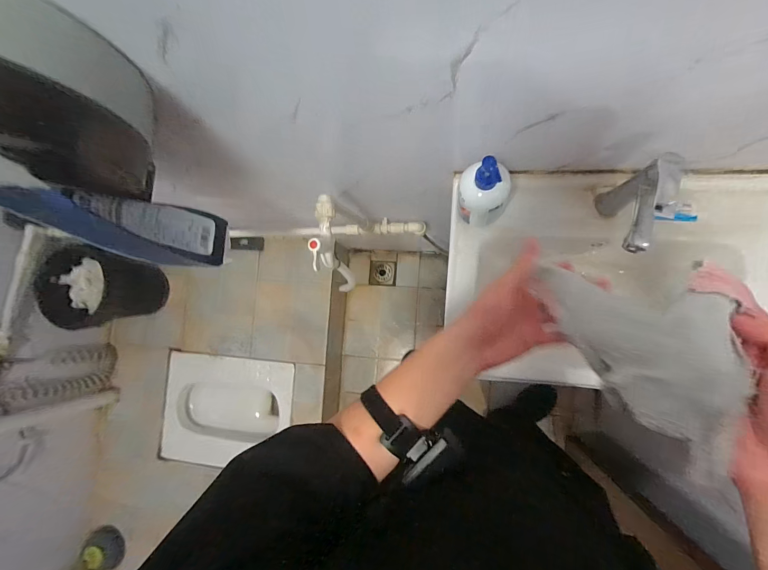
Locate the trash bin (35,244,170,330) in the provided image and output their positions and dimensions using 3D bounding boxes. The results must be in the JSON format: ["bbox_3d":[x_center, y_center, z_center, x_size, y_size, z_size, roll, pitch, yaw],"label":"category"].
[{"bbox_3d":[-1.024,0.024,1.282,0.318,0.329,0.274,2,87,9],"label":"trash bin"}]

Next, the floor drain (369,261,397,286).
[{"bbox_3d":[-0.003,-0.049,1.434,0.111,0.006,0.100,5,96,1],"label":"floor drain"}]

